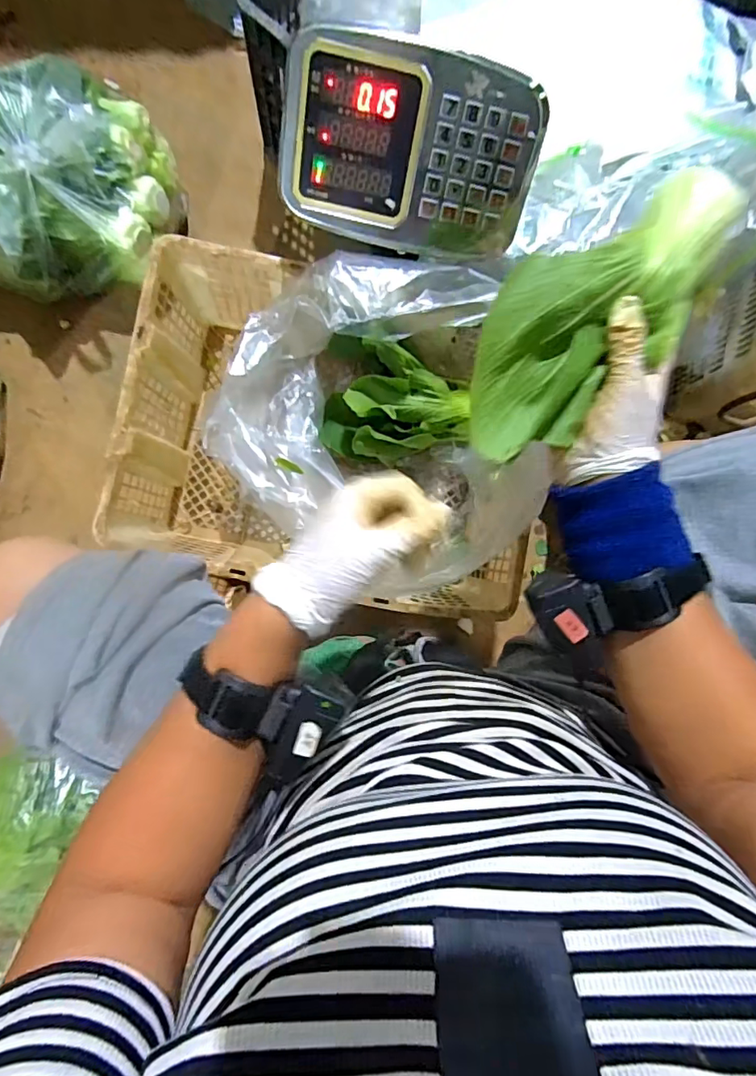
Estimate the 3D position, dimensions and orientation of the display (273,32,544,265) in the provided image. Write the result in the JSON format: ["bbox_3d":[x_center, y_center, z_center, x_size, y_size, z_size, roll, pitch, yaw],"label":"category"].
[{"bbox_3d":[0.032,-0.378,0.507,0.238,0.055,0.155,11,126,-4],"label":"display"}]

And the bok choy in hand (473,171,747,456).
[{"bbox_3d":[0.139,-0.139,0.316,0.216,0.041,0.094,-41,94,-2],"label":"bok choy in hand"}]

